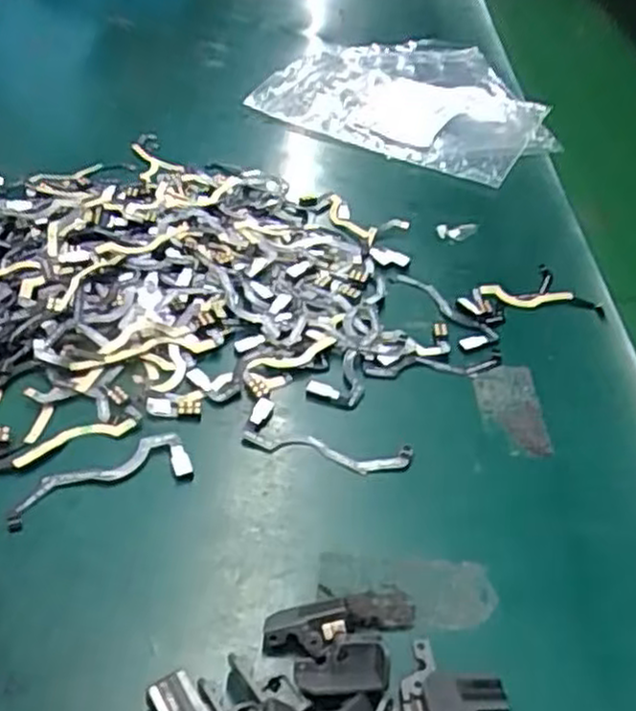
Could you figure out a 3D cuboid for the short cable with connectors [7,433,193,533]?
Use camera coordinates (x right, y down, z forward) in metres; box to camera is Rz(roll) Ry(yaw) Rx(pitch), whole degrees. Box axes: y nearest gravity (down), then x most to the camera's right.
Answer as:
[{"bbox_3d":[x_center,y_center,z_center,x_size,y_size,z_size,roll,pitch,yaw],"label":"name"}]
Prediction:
[{"bbox_3d":[-0.064,0.036,0.221,0.052,0.004,0.018,-16,46,-24],"label":"short cable with connectors"}]

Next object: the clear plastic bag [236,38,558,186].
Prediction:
[{"bbox_3d":[0.064,-0.159,0.456,0.156,0.010,0.159,22,43,17],"label":"clear plastic bag"}]

